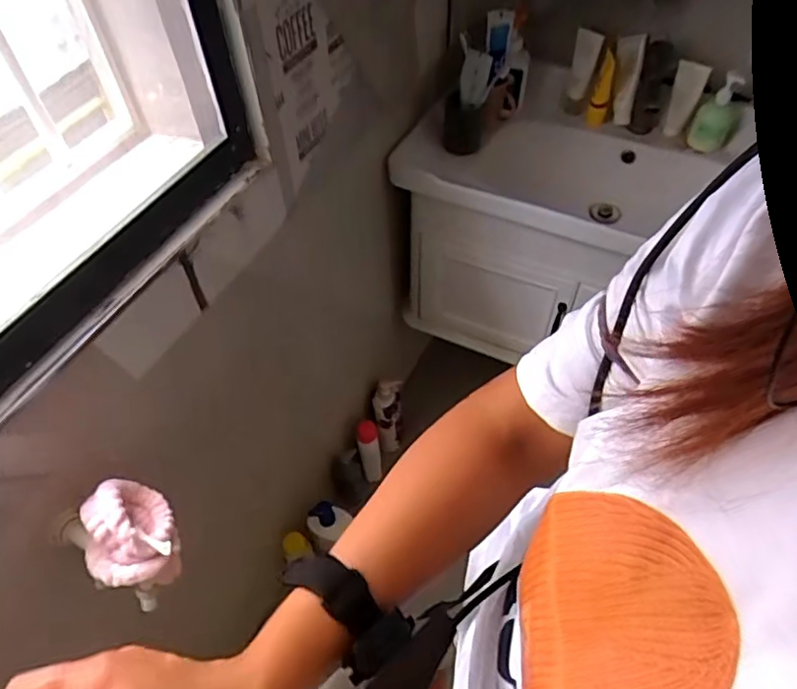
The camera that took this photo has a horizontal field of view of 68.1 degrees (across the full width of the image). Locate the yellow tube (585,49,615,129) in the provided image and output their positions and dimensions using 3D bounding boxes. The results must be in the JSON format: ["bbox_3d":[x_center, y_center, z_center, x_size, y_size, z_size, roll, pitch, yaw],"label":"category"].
[{"bbox_3d":[0.423,-0.528,1.224,0.037,0.146,0.033,14,16,13],"label":"yellow tube"}]

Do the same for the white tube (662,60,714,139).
[{"bbox_3d":[0.565,-0.485,1.168,0.058,0.140,0.024,16,55,15],"label":"white tube"}]

